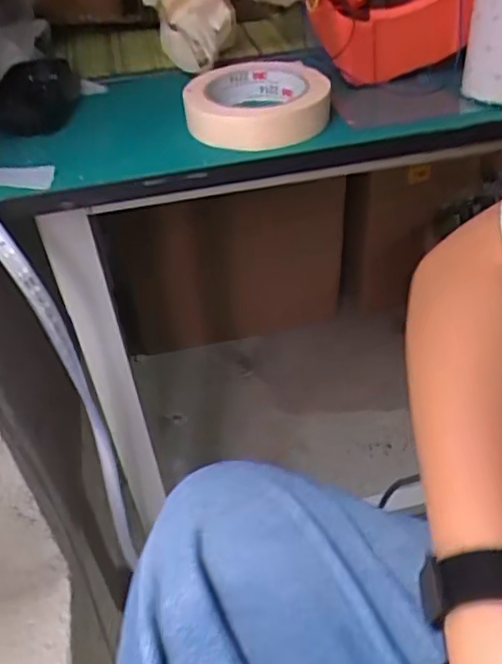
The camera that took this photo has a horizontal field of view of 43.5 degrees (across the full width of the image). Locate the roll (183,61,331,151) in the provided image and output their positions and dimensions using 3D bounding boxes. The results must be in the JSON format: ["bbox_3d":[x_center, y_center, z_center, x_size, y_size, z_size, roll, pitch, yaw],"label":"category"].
[{"bbox_3d":[0.003,-0.177,0.481,0.105,0.032,0.105,-3,41,2],"label":"roll"}]

